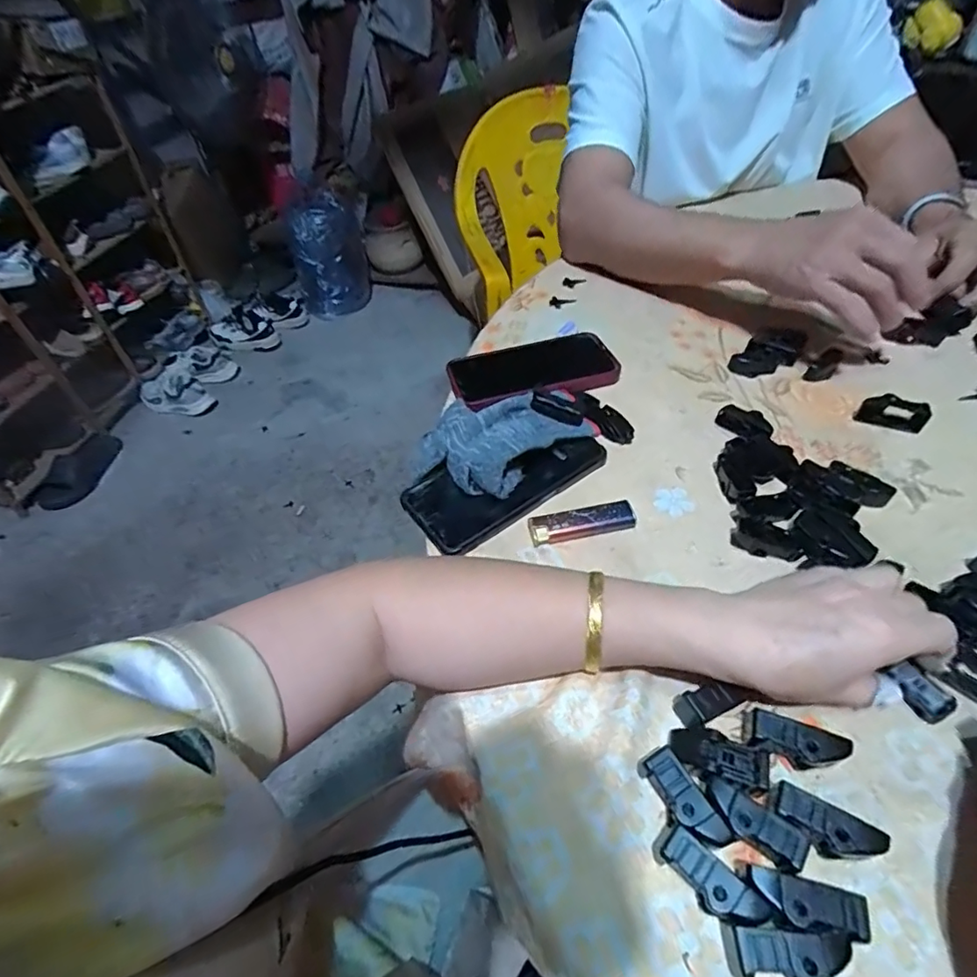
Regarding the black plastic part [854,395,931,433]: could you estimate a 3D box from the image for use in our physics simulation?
[{"bbox_3d":[0.341,-0.065,0.444,0.050,0.020,0.015,15,52,18],"label":"black plastic part"}]

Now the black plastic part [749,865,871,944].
[{"bbox_3d":[0.145,0.192,0.243,0.047,0.021,0.018,8,50,13],"label":"black plastic part"}]

